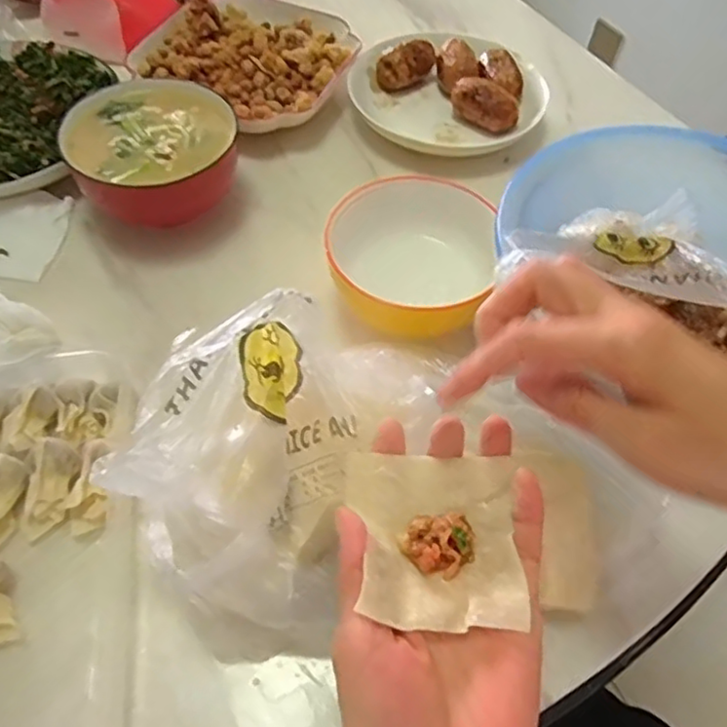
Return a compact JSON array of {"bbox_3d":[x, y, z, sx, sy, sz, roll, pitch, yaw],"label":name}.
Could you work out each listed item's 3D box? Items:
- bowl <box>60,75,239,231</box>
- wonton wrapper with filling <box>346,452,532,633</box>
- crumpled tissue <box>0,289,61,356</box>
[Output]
[{"bbox_3d":[-0.162,-0.158,0.506,0.122,0.068,0.119,2,55,-3],"label":"bowl"},{"bbox_3d":[0.030,0.074,0.279,0.073,0.020,0.074,5,55,-1],"label":"wonton wrapper with filling"},{"bbox_3d":[-0.237,-0.024,0.437,0.062,0.026,0.040,39,61,21],"label":"crumpled tissue"}]

